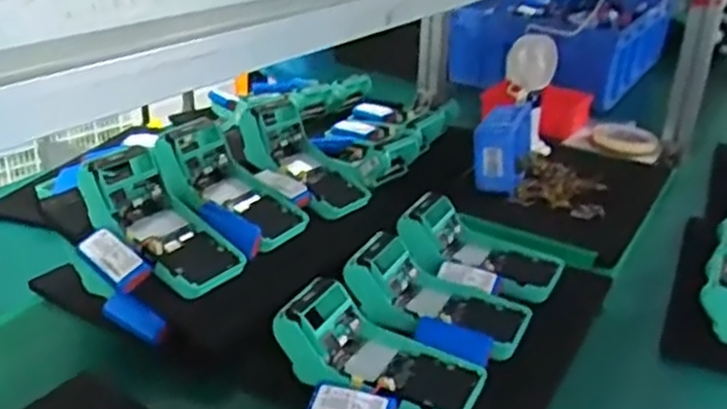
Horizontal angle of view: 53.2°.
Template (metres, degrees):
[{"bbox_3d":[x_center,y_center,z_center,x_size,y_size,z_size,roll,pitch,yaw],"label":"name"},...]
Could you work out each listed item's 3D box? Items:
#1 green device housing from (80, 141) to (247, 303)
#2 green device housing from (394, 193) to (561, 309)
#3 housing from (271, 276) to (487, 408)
[{"bbox_3d":[-0.195,0.021,0.699,0.167,0.054,0.082,44,40,15],"label":"green device housing"},{"bbox_3d":[0.127,0.040,0.776,0.163,0.055,0.104,15,27,29],"label":"green device housing"},{"bbox_3d":[0.016,0.129,0.607,0.162,0.085,0.086,14,27,27],"label":"housing"}]

